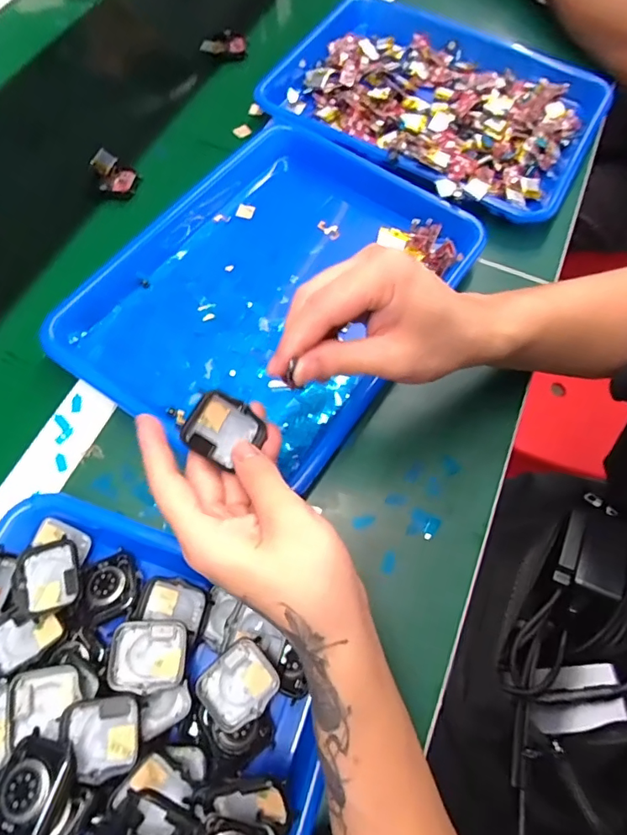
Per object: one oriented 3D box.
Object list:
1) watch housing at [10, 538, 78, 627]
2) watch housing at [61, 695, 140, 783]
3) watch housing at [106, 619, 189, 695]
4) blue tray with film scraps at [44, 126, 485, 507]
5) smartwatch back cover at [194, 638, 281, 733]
[{"bbox_3d":[-0.173,0.104,0.315,0.040,0.006,0.043,-12,68,-7],"label":"watch housing"},{"bbox_3d":[-0.116,0.174,0.267,0.039,0.016,0.037,-7,68,-5],"label":"watch housing"},{"bbox_3d":[-0.098,0.141,0.292,0.043,0.009,0.038,3,58,-10],"label":"watch housing"},{"bbox_3d":[-0.037,-0.119,0.440,0.265,0.038,0.329,33,70,12],"label":"blue tray with film scraps"},{"bbox_3d":[-0.044,0.158,0.292,0.043,0.009,0.036,-42,74,-17],"label":"smartwatch back cover"}]

